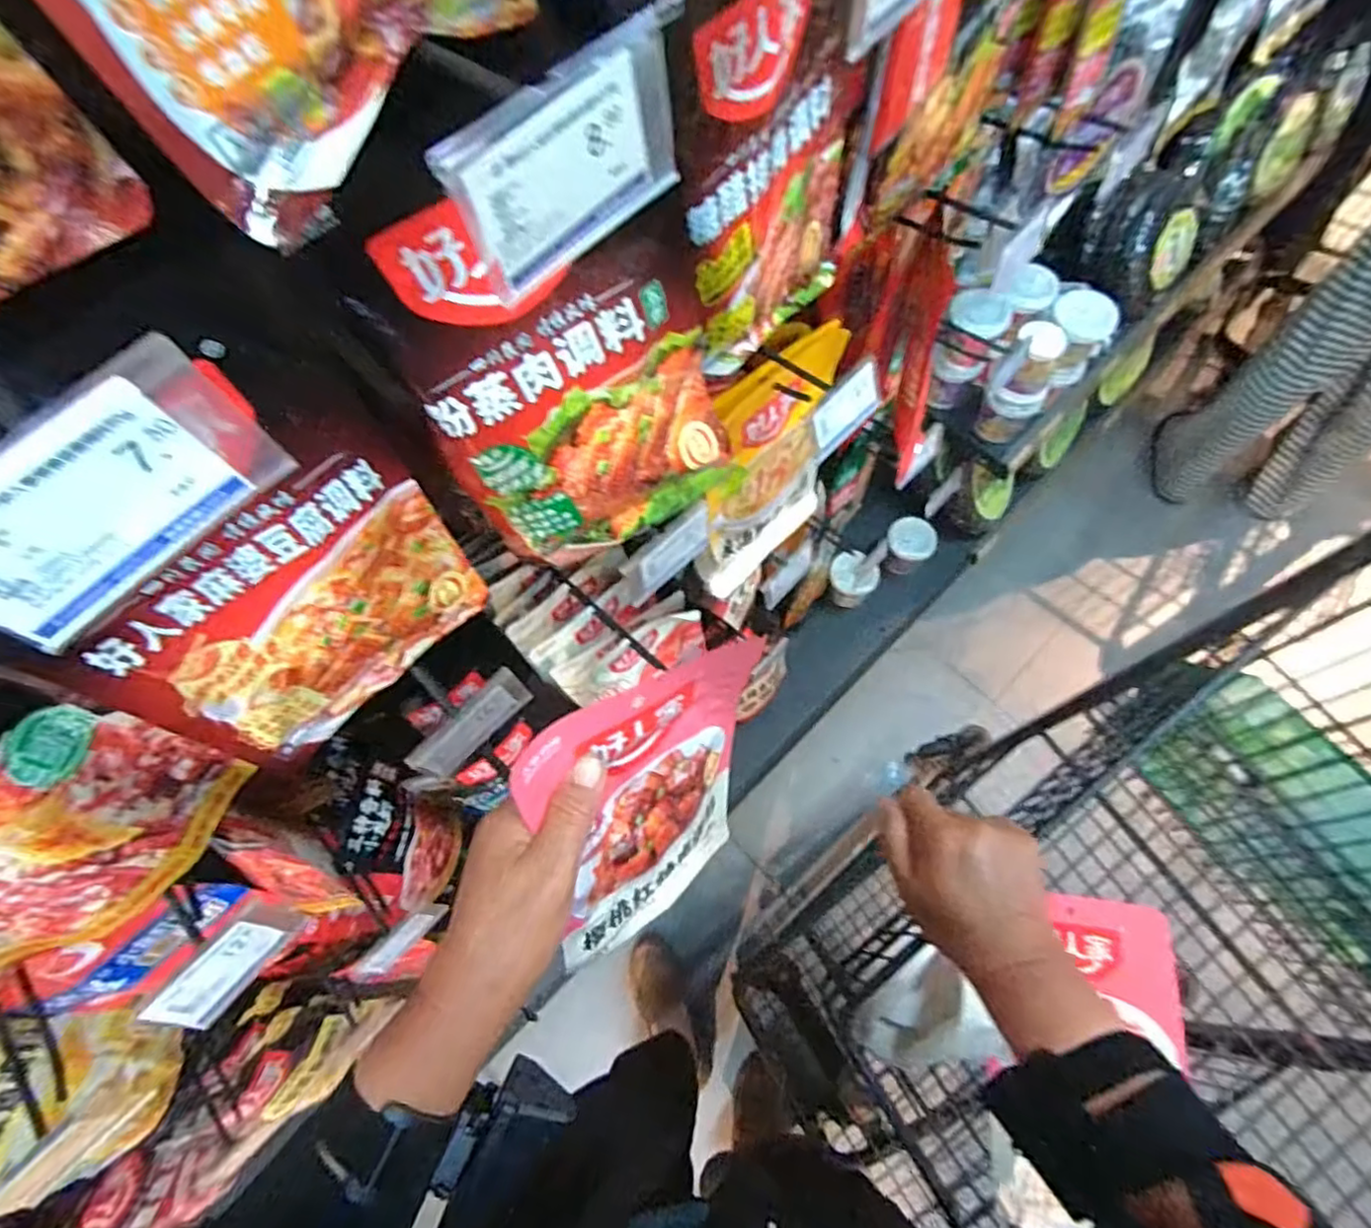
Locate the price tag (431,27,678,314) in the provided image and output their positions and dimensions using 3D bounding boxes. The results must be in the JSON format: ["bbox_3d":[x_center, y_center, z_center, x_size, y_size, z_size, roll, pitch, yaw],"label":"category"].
[{"bbox_3d":[-0.035,-0.140,0.202,0.008,0.048,0.082,42,75,17],"label":"price tag"}]

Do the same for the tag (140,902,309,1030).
[{"bbox_3d":[-0.265,0.203,0.374,0.004,0.043,0.077,26,68,40],"label":"tag"}]

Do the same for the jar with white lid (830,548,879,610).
[{"bbox_3d":[0.318,-0.066,1.242,0.088,0.076,0.084,-1,68,2],"label":"jar with white lid"}]

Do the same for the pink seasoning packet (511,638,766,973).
[{"bbox_3d":[-0.020,0.126,0.415,0.019,0.227,0.164,30,46,35],"label":"pink seasoning packet"}]

